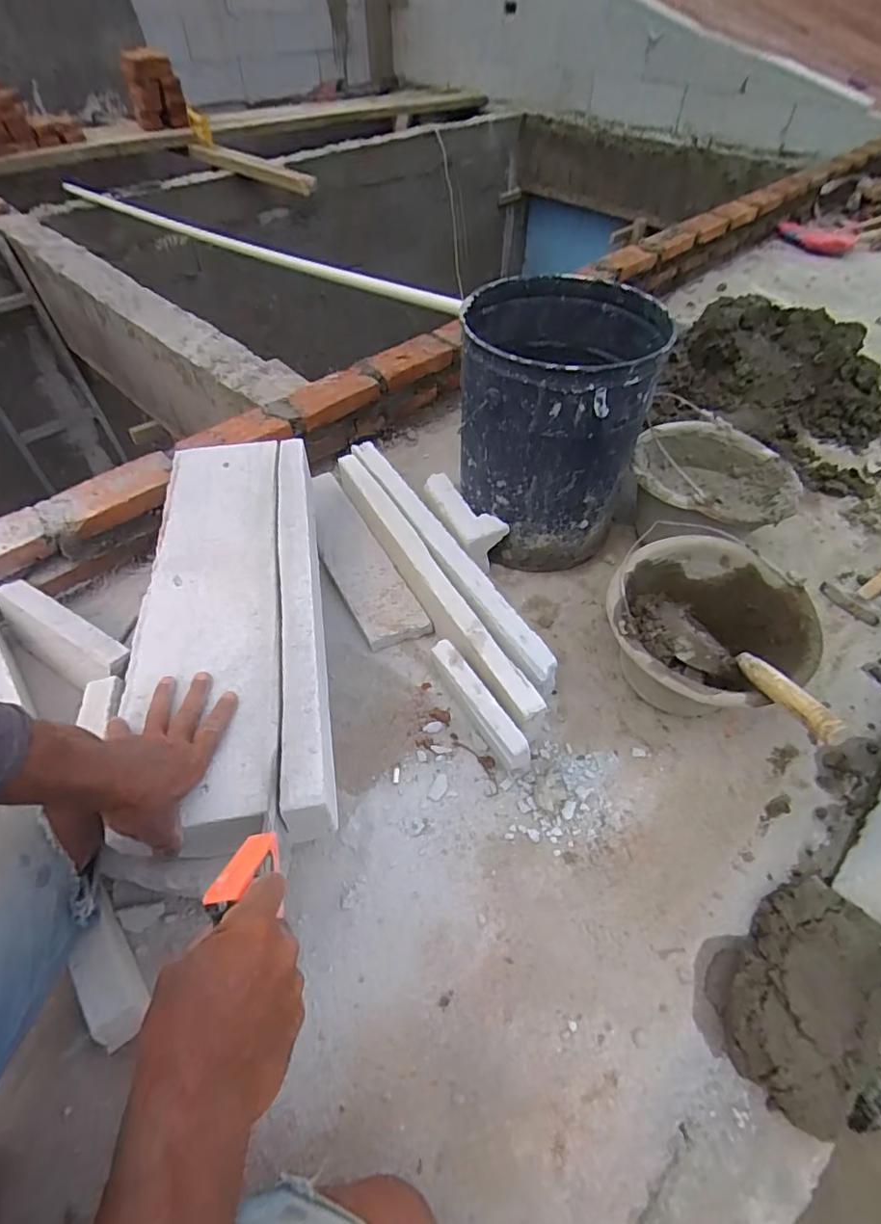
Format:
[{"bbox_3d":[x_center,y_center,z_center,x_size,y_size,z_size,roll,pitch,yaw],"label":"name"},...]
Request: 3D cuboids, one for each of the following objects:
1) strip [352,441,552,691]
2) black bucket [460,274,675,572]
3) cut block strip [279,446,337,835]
[{"bbox_3d":[0.001,-0.107,0.883,0.057,0.036,0.565,-24,55,-19],"label":"strip"},{"bbox_3d":[0.174,-0.300,0.905,0.279,0.345,0.285,9,52,7],"label":"black bucket"},{"bbox_3d":[-0.178,-0.021,0.716,0.055,0.082,0.594,-8,51,-7],"label":"cut block strip"}]

